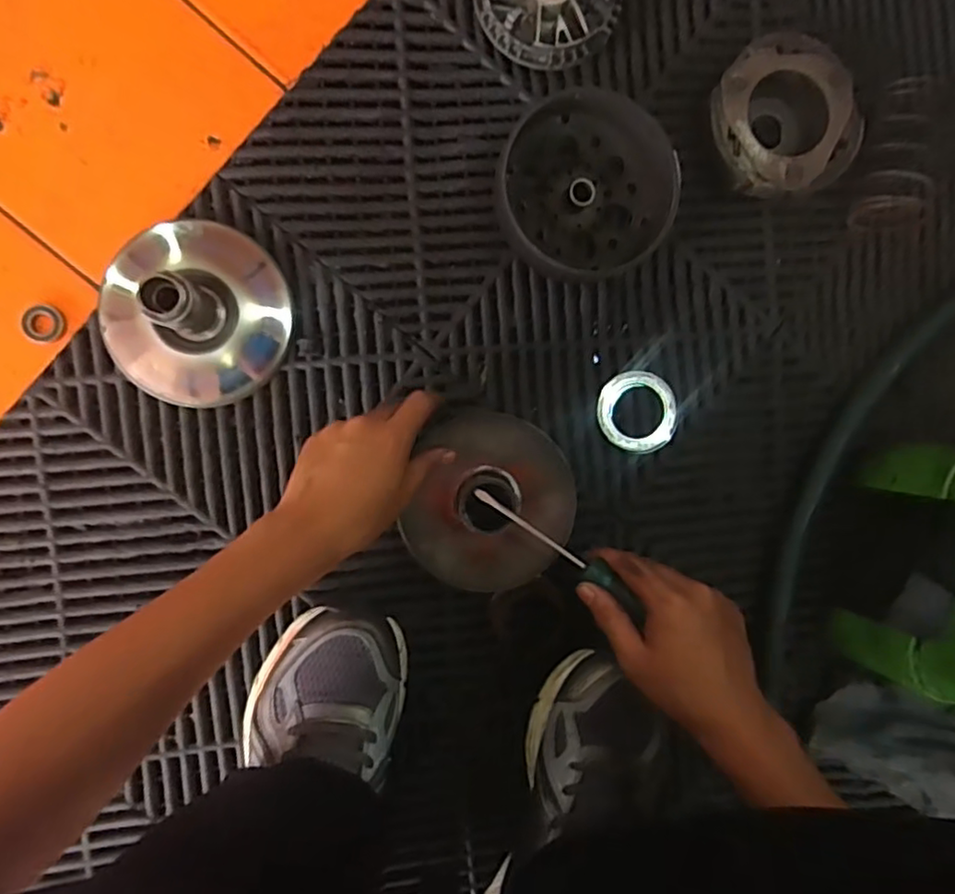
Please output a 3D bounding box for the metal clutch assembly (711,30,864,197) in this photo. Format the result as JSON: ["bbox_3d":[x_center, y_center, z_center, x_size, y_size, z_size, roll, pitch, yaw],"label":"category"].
[{"bbox_3d":[0.238,-0.261,0.498,0.112,0.034,0.121,-9,94,-6],"label":"metal clutch assembly"}]

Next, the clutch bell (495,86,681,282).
[{"bbox_3d":[0.081,-0.197,0.480,0.130,0.047,0.124,0,93,-7],"label":"clutch bell"}]

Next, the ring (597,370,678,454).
[{"bbox_3d":[0.131,-0.029,0.516,0.066,0.008,0.066,0,93,-7],"label":"ring"}]

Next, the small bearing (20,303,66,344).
[{"bbox_3d":[-0.317,-0.090,0.461,0.028,0.004,0.027,0,93,-7],"label":"small bearing"}]

